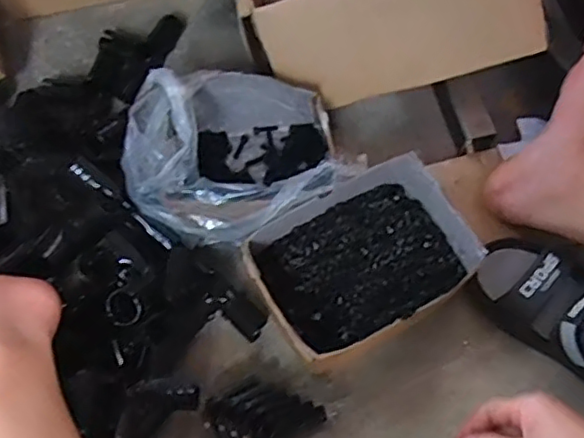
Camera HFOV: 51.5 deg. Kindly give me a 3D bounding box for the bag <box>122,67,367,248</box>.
[{"bbox_3d":[-0.066,-0.067,0.668,0.214,0.134,0.195,-24,68,-10],"label":"bag"}]

